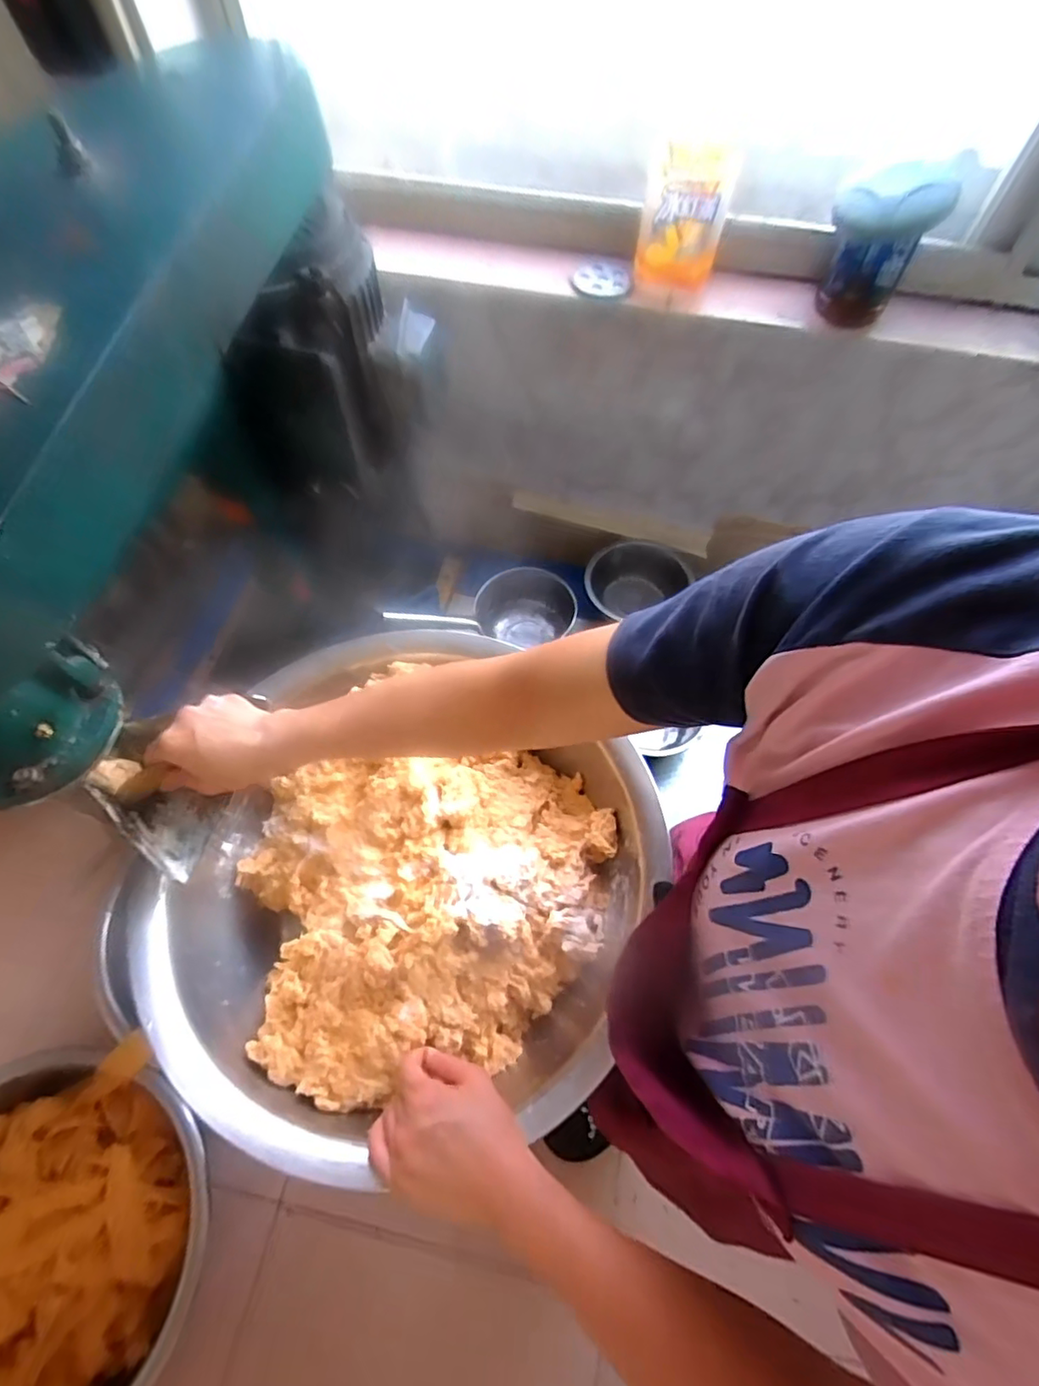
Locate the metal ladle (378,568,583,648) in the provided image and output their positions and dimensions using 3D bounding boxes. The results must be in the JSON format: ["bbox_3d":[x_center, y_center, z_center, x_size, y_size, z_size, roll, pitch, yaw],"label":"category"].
[{"bbox_3d":[-0.059,-0.136,0.969,0.318,0.111,0.105,-10,60,-31],"label":"metal ladle"}]

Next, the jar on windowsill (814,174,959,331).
[{"bbox_3d":[0.424,-0.529,0.719,0.117,0.151,0.090,22,64,10],"label":"jar on windowsill"}]

